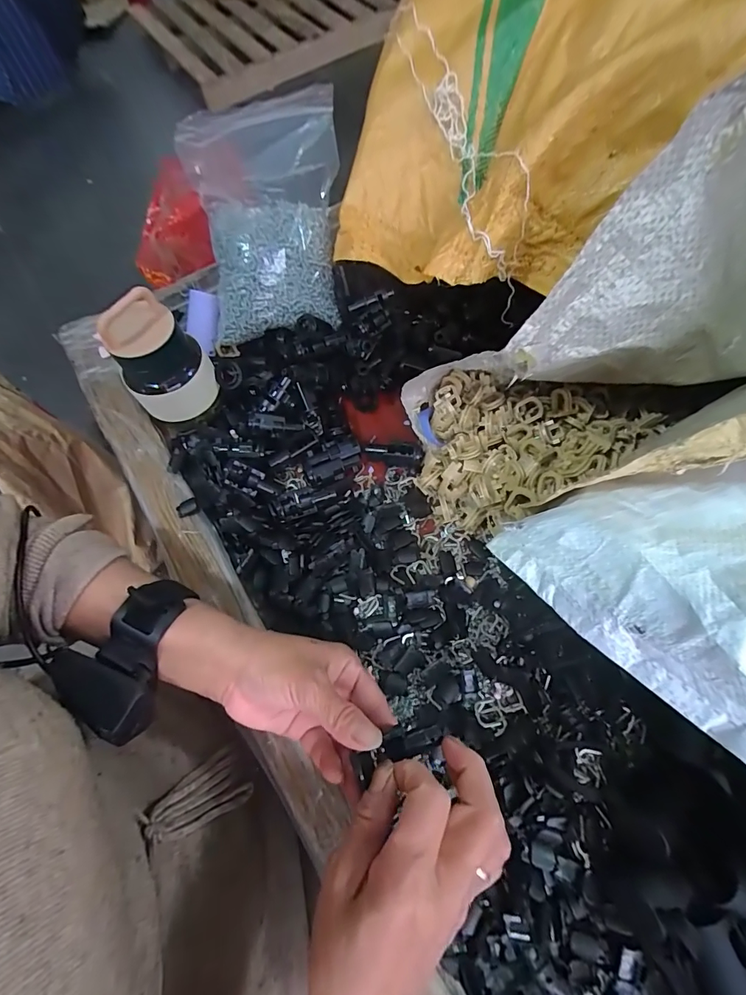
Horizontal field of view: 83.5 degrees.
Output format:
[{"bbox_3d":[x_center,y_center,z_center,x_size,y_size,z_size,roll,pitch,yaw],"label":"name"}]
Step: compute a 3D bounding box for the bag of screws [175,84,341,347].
[{"bbox_3d":[-0.098,-0.270,0.407,0.143,0.215,0.069,-9,24,-17],"label":"bag of screws"}]

